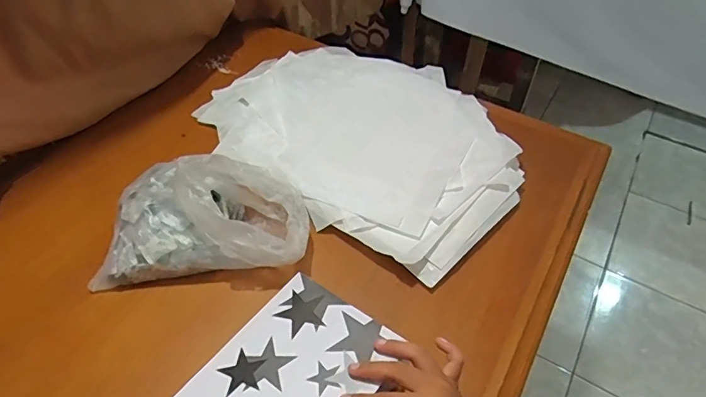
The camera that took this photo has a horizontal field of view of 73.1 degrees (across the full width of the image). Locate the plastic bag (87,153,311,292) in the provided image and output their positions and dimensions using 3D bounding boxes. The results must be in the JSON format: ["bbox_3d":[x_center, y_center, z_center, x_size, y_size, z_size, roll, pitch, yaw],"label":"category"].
[{"bbox_3d":[-0.195,0.007,0.633,0.265,0.126,0.185,-1,49,-3],"label":"plastic bag"}]

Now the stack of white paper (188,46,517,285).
[{"bbox_3d":[0.016,-0.117,0.792,0.529,0.047,0.387,32,55,23],"label":"stack of white paper"}]

